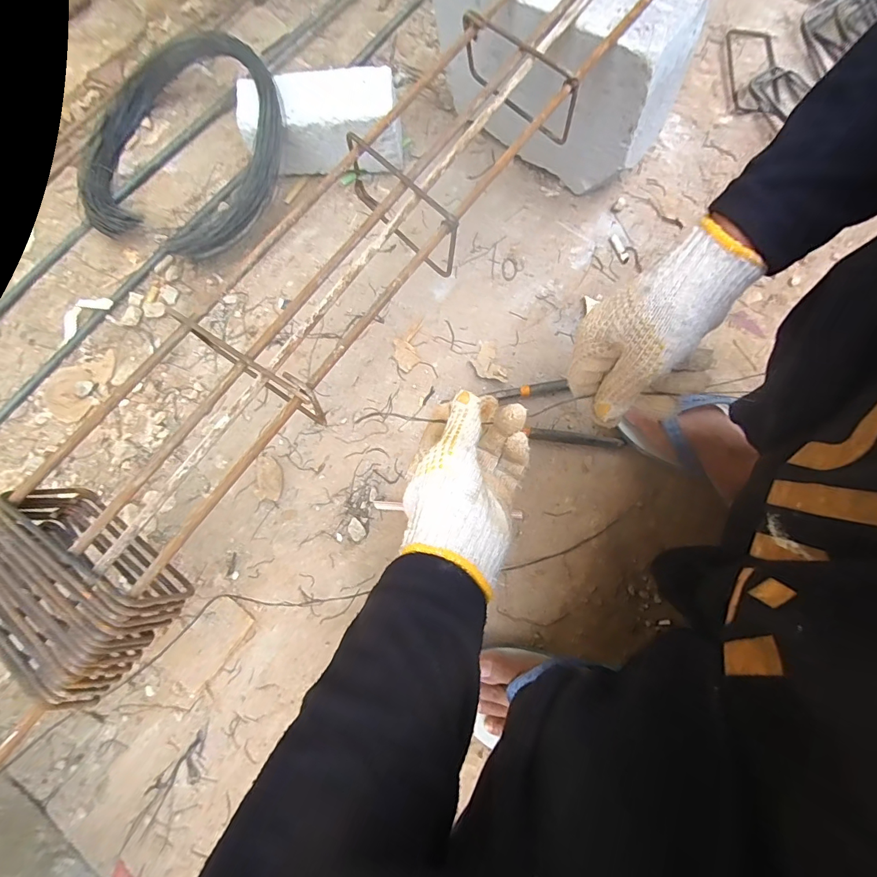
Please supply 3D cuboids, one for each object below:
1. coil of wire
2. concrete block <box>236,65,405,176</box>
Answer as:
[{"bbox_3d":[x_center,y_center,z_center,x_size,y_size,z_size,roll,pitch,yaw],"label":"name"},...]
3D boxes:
[{"bbox_3d":[-0.359,-0.391,0.572,0.317,0.096,0.267,13,78,3],"label":"coil of wire"},{"bbox_3d":[-0.155,-0.414,0.574,0.207,0.099,0.080,-2,78,0],"label":"concrete block"}]

